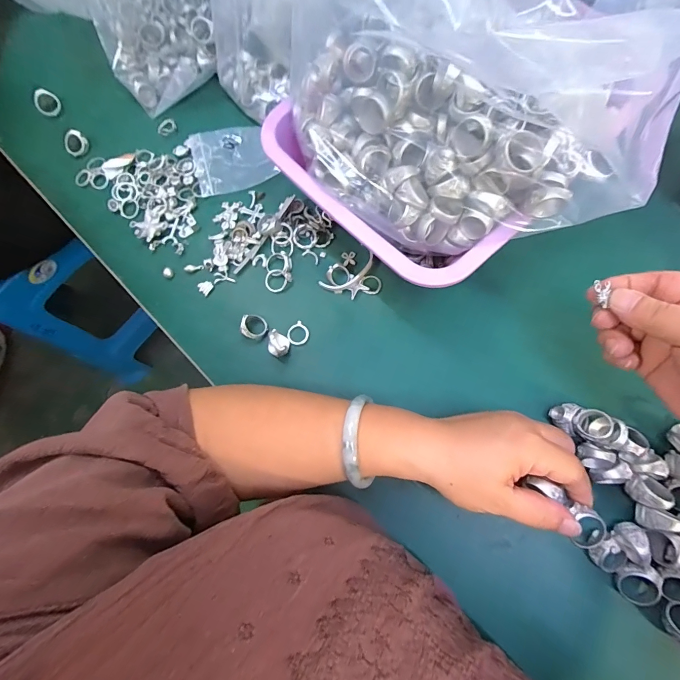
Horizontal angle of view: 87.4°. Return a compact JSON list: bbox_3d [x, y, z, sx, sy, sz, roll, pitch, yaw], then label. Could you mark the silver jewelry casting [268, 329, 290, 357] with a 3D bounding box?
[{"bbox_3d":[-0.056,0.004,0.324,0.020,0.027,0.020,-1,75,5],"label":"silver jewelry casting"}]

